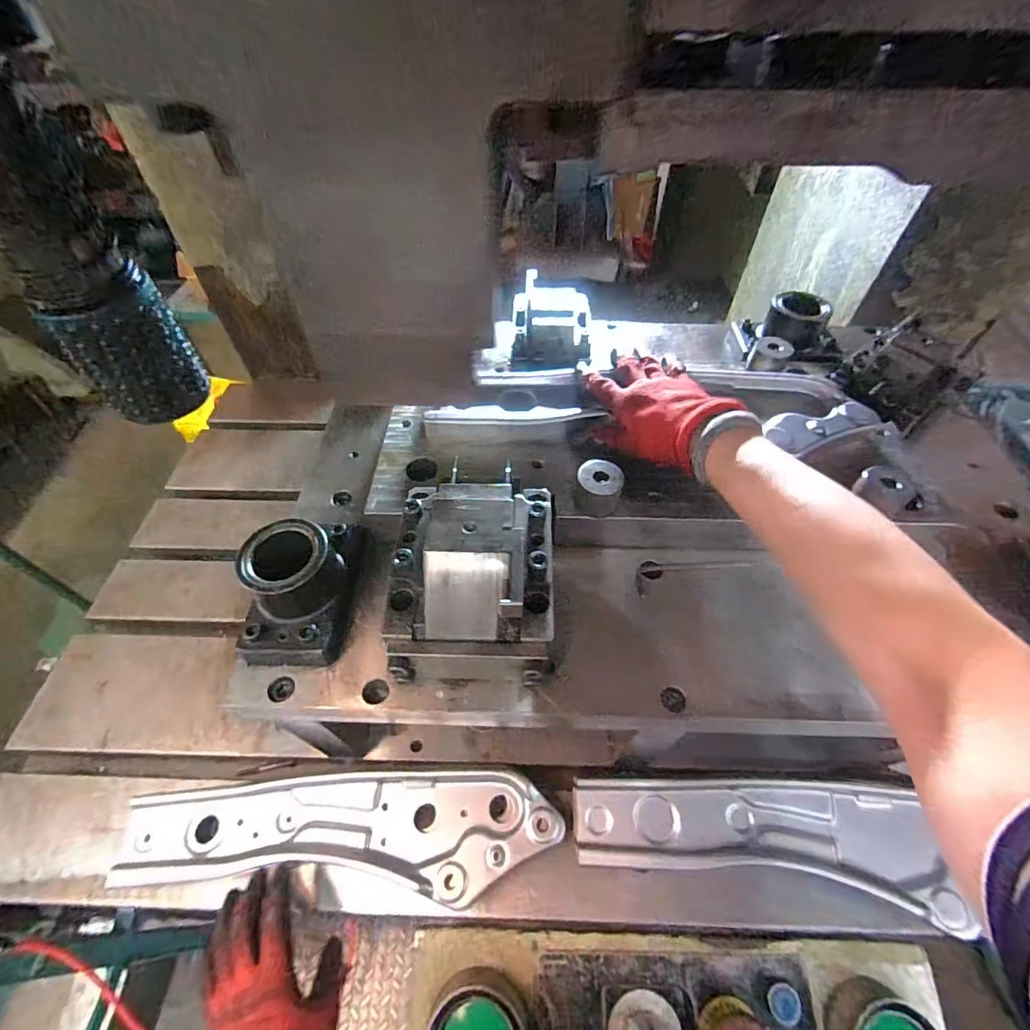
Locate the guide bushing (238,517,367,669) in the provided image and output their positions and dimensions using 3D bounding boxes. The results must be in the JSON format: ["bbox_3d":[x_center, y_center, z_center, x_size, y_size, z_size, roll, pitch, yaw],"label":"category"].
[{"bbox_3d":[-0.181,0.054,0.405,0.085,0.071,0.125,0,52,0],"label":"guide bushing"}]

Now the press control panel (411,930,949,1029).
[{"bbox_3d":[0.153,0.486,0.455,0.488,0.082,0.137,2,52,1],"label":"press control panel"}]

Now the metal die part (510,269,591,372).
[{"bbox_3d":[0.046,-0.243,0.594,0.099,0.054,0.136,2,52,1],"label":"metal die part"}]

